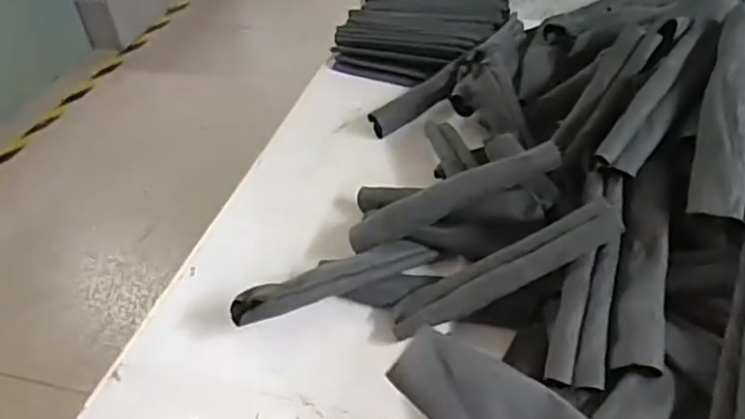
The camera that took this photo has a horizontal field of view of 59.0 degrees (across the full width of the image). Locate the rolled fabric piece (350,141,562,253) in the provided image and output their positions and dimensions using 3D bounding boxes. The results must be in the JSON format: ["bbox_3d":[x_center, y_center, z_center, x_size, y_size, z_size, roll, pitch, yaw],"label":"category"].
[{"bbox_3d":[0.066,-0.010,0.551,0.184,0.027,0.023,-25,43,15],"label":"rolled fabric piece"}]

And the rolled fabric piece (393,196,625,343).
[{"bbox_3d":[0.098,0.045,0.497,0.182,0.018,0.034,-29,44,12],"label":"rolled fabric piece"}]

